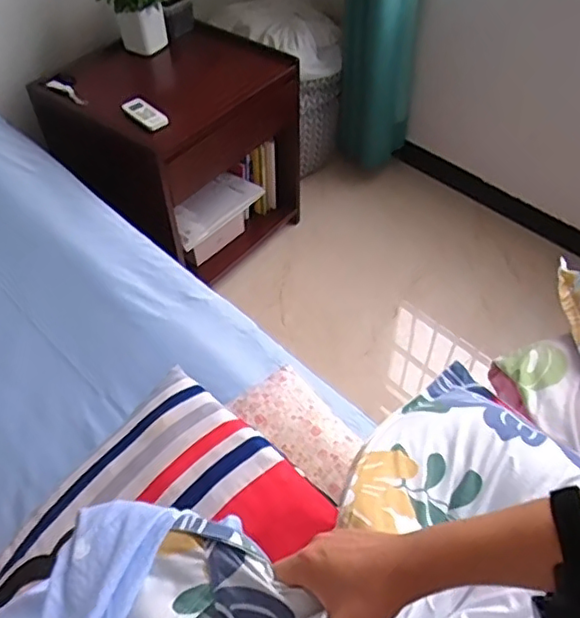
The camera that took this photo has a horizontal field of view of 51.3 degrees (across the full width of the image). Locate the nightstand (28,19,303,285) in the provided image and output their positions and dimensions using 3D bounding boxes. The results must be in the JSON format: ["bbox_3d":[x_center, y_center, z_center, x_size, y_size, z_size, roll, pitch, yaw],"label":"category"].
[{"bbox_3d":[-0.338,-0.438,1.853,0.495,0.602,0.594,32,57,26],"label":"nightstand"}]

